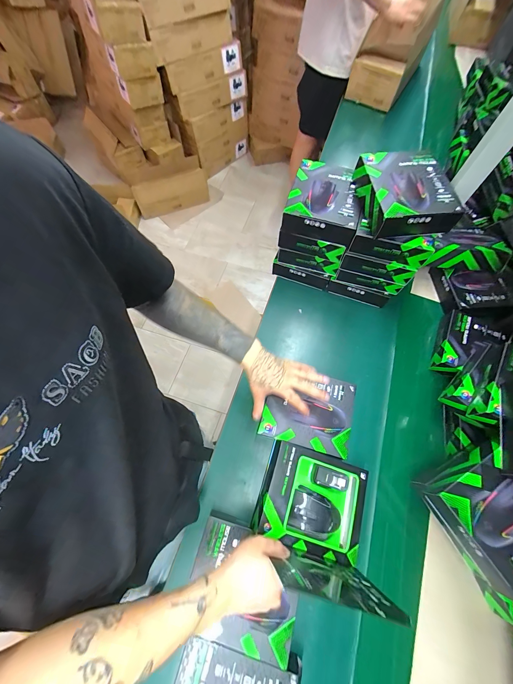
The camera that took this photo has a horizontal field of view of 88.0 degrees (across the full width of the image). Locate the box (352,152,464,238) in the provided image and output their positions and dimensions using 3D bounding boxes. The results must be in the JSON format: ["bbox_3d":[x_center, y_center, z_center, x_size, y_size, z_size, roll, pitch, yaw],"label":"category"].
[{"bbox_3d":[0.303,-0.306,0.548,0.156,0.067,0.175,-4,66,-2],"label":"box"}]

